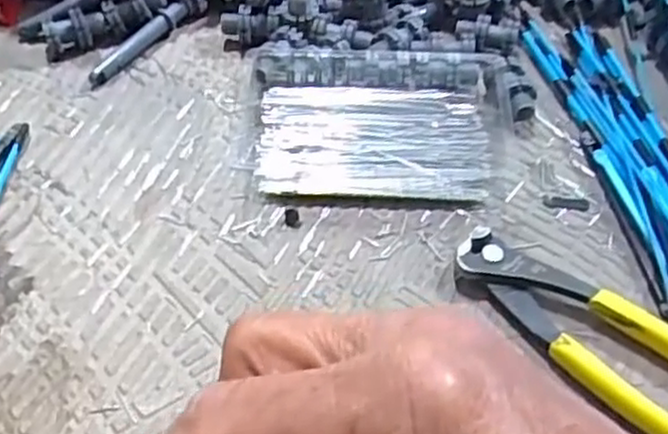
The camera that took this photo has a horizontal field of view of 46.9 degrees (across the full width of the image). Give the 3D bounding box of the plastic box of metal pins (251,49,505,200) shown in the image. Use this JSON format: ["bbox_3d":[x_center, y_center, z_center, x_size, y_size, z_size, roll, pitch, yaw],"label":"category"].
[{"bbox_3d":[0.024,-0.057,0.437,0.141,0.020,0.110,2,51,3],"label":"plastic box of metal pins"}]

